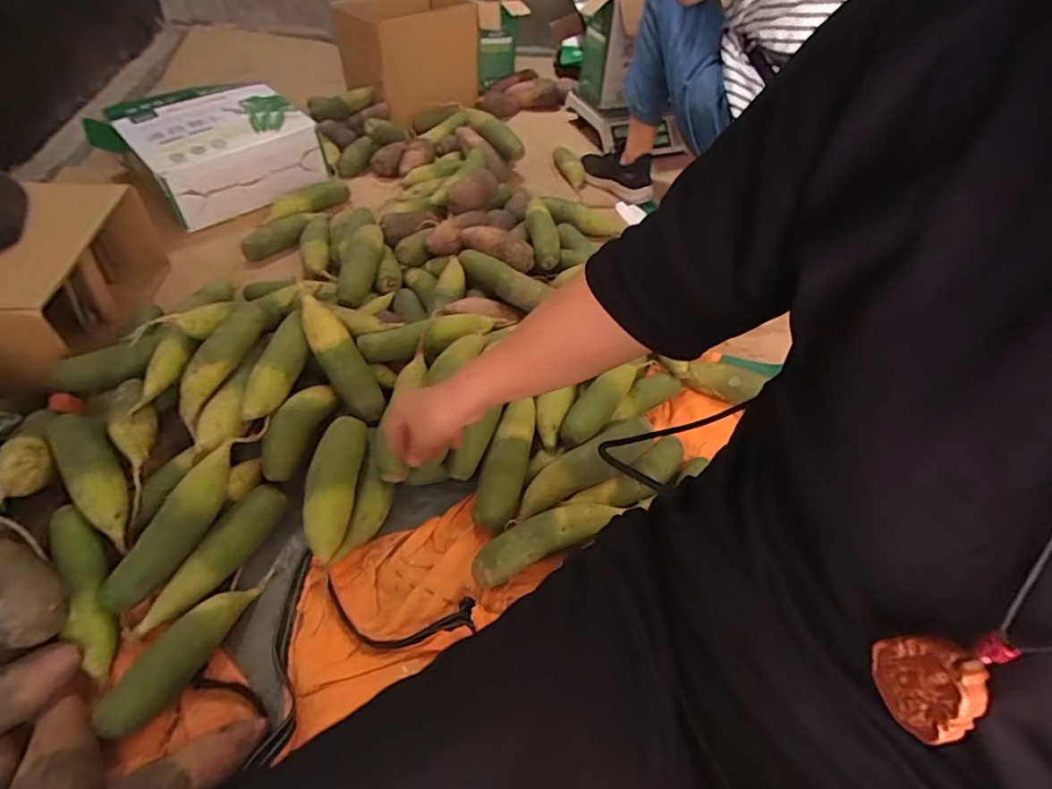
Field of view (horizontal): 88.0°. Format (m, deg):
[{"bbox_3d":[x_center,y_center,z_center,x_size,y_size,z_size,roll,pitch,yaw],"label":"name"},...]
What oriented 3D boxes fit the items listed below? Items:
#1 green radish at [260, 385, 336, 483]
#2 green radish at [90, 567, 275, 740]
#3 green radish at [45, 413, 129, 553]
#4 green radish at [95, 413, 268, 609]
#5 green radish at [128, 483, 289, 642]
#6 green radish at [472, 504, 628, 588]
[{"bbox_3d":[-0.322,0.045,0.761,0.046,0.052,0.152,18,63,10],"label":"green radish"},{"bbox_3d":[-0.375,0.273,0.611,0.052,0.046,0.213,25,52,15],"label":"green radish"},{"bbox_3d":[-0.550,0.099,0.694,0.058,0.047,0.204,-32,60,-28],"label":"green radish"},{"bbox_3d":[-0.408,0.143,0.659,0.050,0.061,0.249,27,74,17],"label":"green radish"},{"bbox_3d":[-0.375,0.196,0.662,0.046,0.048,0.203,24,52,14],"label":"green radish"},{"bbox_3d":[0.023,0.188,0.717,0.199,0.053,0.061,-18,54,-19],"label":"green radish"}]

